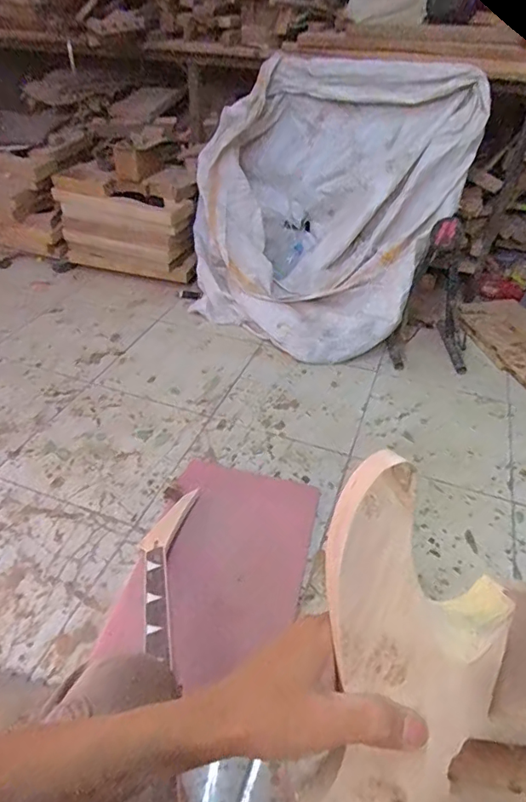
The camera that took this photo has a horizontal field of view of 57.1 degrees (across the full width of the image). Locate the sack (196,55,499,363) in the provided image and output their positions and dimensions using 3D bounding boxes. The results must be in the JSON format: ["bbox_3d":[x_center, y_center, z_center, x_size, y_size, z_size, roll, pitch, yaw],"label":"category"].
[{"bbox_3d":[0.159,-0.632,1.586,0.798,0.725,0.575,24,44,24],"label":"sack"}]

